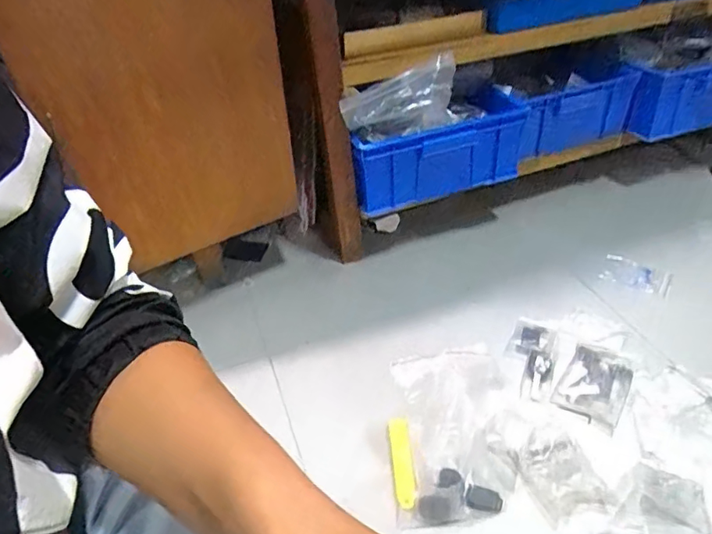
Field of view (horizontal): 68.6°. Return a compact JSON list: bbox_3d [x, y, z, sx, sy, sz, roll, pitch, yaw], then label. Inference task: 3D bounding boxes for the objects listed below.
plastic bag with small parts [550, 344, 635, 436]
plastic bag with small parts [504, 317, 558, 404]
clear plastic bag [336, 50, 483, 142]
[{"bbox_3d":[0.357,0.172,0.780,0.089,0.020,0.129,22,46,29],"label":"plastic bag with small parts"},{"bbox_3d":[0.279,0.140,0.835,0.072,0.018,0.167,12,42,20],"label":"plastic bag with small parts"},{"bbox_3d":[0.075,-0.288,0.899,0.221,0.112,0.080,-16,40,-13],"label":"clear plastic bag"}]

